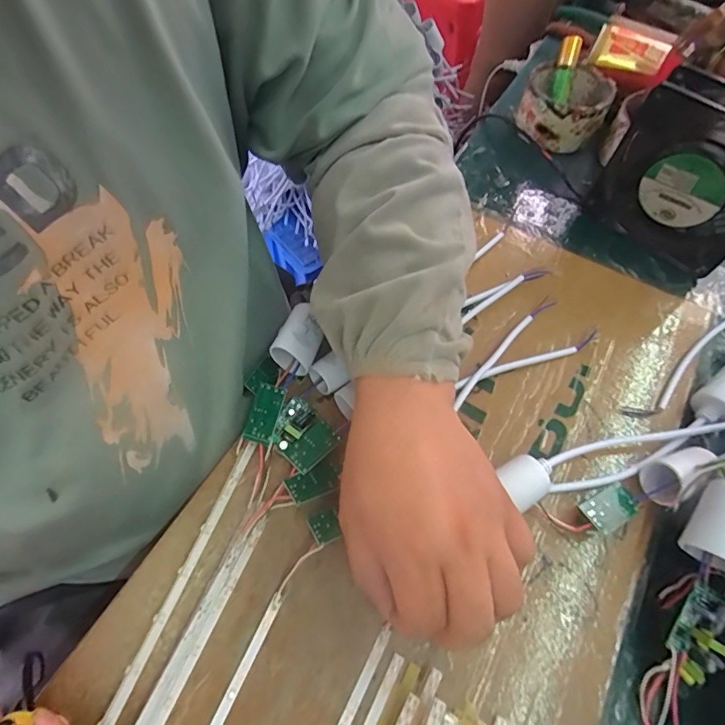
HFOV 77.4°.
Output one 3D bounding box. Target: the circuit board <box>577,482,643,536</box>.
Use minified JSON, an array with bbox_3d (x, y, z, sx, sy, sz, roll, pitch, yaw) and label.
[{"bbox_3d":[0.154,0.090,0.281,0.036,0.004,0.021,-21,53,-22],"label":"circuit board"}]

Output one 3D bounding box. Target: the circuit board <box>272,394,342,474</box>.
[{"bbox_3d":[-0.042,0.048,0.304,0.046,0.015,0.035,40,67,20],"label":"circuit board"}]

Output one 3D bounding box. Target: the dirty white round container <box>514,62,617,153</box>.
[{"bbox_3d":[0.206,-0.263,0.465,0.084,0.048,0.090,21,62,11],"label":"dirty white round container"}]

